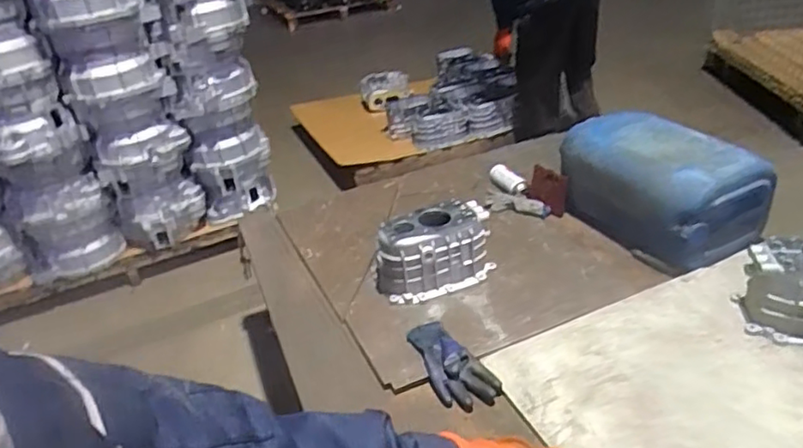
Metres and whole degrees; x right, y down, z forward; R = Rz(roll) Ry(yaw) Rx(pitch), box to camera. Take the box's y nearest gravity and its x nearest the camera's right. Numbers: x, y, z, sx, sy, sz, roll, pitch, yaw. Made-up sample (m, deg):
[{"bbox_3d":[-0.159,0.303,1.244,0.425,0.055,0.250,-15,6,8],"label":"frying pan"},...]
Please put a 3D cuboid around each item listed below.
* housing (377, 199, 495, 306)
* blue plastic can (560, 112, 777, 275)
[{"bbox_3d":[0.077,0.061,1.478,0.275,0.168,0.152,-15,32,-14],"label":"housing"},{"bbox_3d":[0.636,-0.099,1.554,0.272,0.250,0.457,-17,32,-16],"label":"blue plastic can"}]

